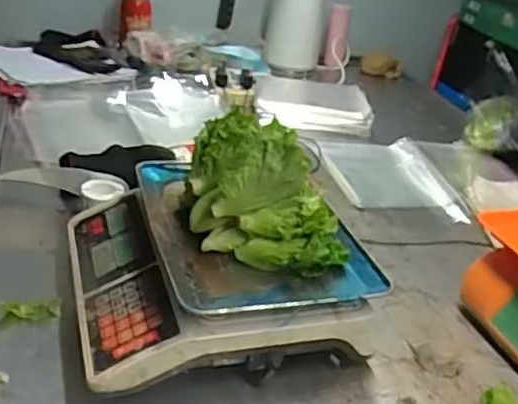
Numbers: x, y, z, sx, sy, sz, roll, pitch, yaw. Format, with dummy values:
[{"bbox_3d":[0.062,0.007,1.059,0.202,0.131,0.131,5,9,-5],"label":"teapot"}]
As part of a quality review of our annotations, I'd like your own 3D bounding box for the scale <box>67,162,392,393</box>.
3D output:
[{"bbox_3d":[-0.061,0.076,0.771,0.323,0.114,0.325,-3,30,-19],"label":"scale"}]

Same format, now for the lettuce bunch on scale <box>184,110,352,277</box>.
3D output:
[{"bbox_3d":[0.001,-0.012,0.697,0.191,0.136,0.087,25,32,28],"label":"lettuce bunch on scale"}]

